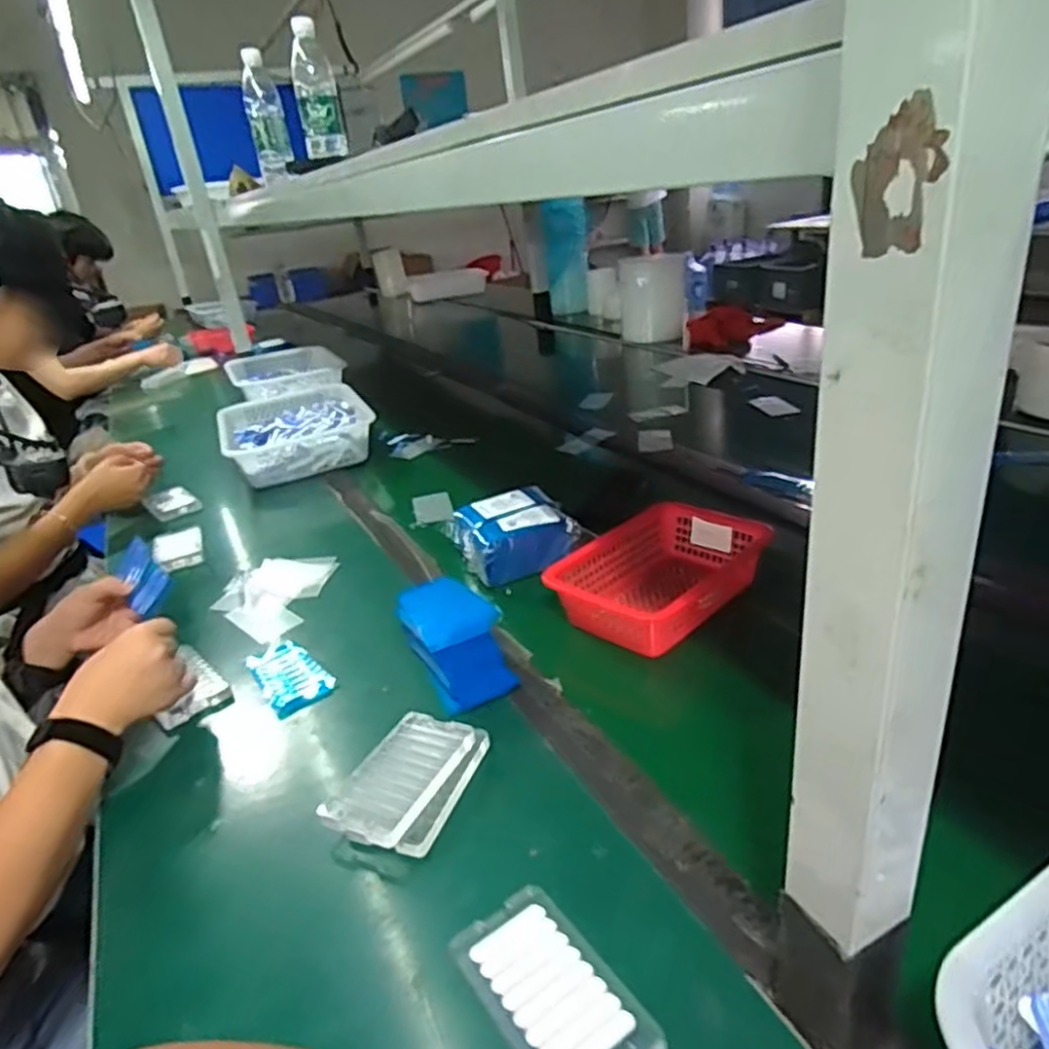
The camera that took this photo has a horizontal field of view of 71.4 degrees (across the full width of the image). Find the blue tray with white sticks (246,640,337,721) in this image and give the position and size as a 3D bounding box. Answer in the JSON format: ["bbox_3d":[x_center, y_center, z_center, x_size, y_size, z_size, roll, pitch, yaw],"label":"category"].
[{"bbox_3d":[-0.241,0.153,0.746,0.063,0.009,0.117,-24,30,-32],"label":"blue tray with white sticks"}]

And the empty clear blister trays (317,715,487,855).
[{"bbox_3d":[-0.089,0.199,0.575,0.078,0.027,0.124,4,27,24],"label":"empty clear blister trays"}]

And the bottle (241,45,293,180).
[{"bbox_3d":[-0.476,-0.750,1.344,0.067,0.198,0.055,-13,25,-12],"label":"bottle"}]

